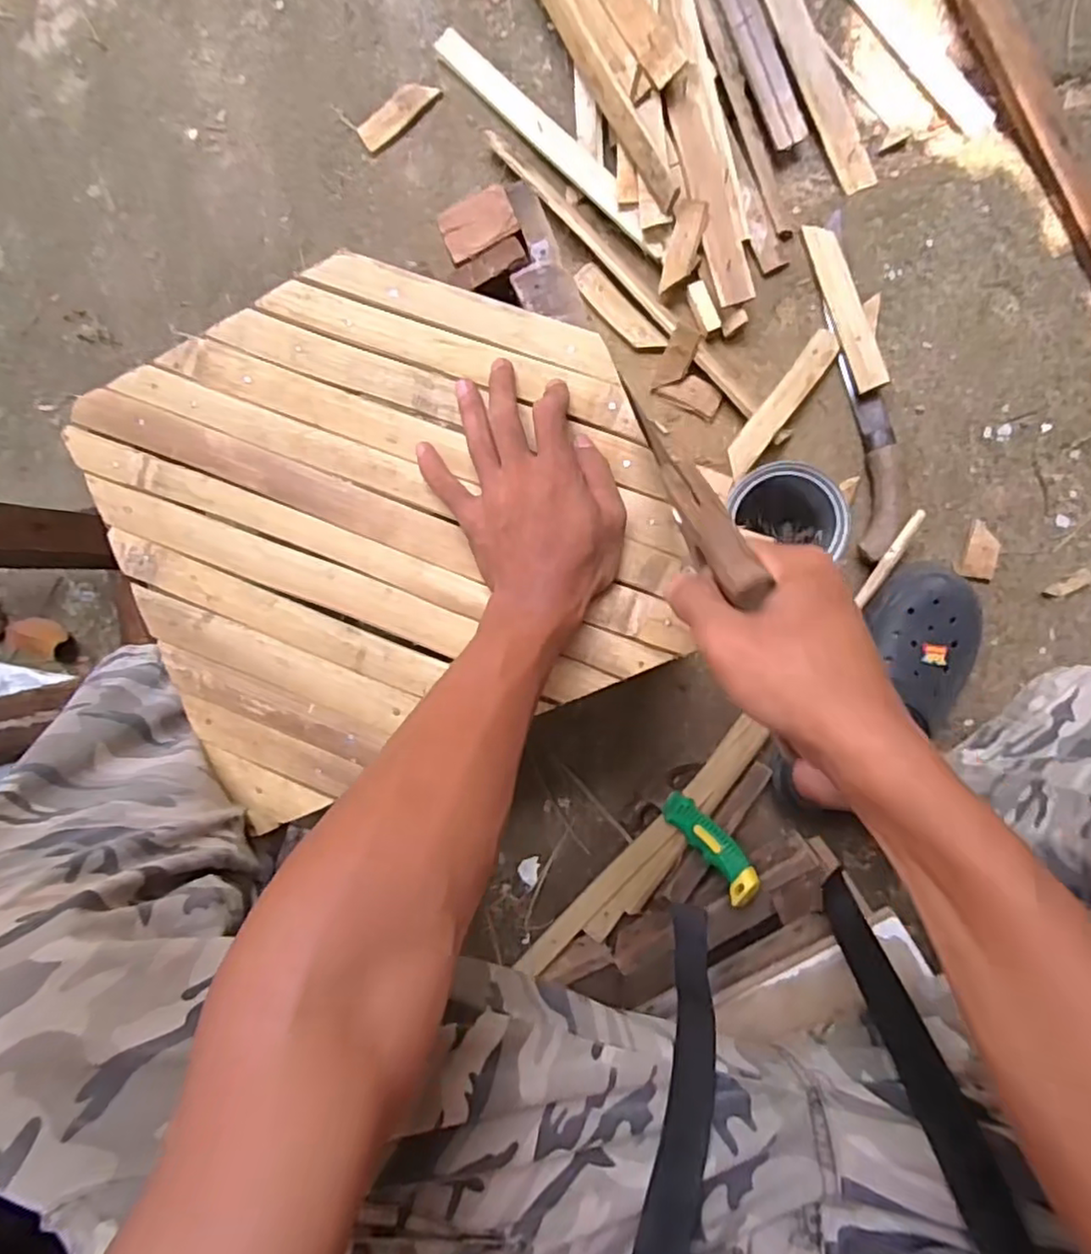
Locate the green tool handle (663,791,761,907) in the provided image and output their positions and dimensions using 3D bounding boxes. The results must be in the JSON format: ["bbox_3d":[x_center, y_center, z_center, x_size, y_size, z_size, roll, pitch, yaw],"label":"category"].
[{"bbox_3d":[0.162,0.213,0.654,0.037,0.020,0.121,-48,50,7],"label":"green tool handle"}]

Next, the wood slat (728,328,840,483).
[{"bbox_3d":[0.235,-0.223,0.662,0.028,0.010,0.178,36,84,6],"label":"wood slat"}]

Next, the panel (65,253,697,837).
[{"bbox_3d":[-0.116,-0.077,0.460,0.369,0.026,0.335,-24,88,9],"label":"panel"}]

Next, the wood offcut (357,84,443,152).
[{"bbox_3d":[-0.166,-0.577,0.741,0.098,0.012,0.032,-36,86,8],"label":"wood offcut"}]

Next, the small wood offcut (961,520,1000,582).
[{"bbox_3d":[0.436,-0.076,0.662,0.028,0.010,0.057,9,93,9],"label":"small wood offcut"}]

